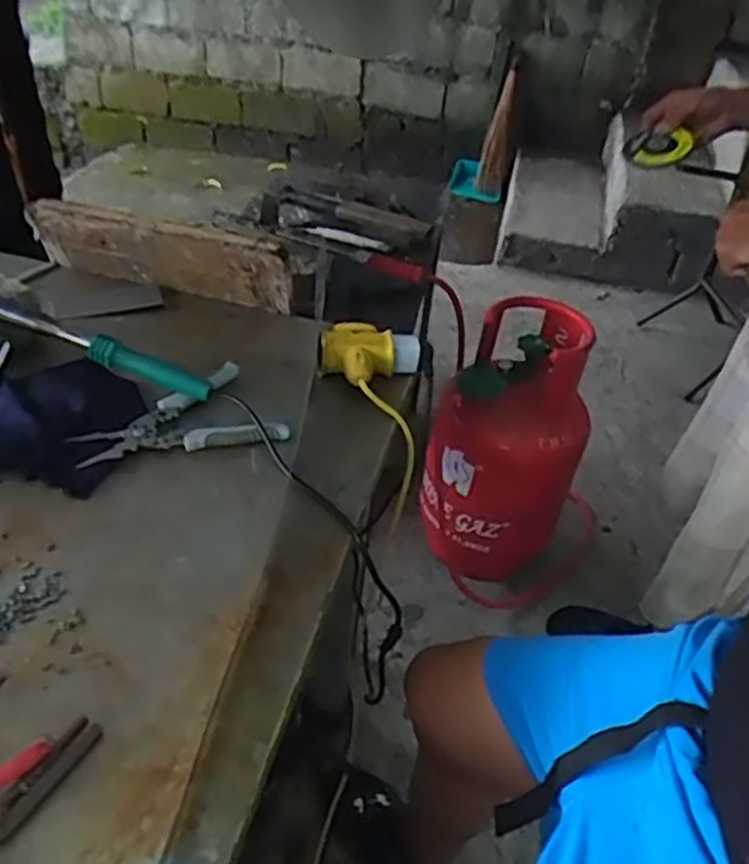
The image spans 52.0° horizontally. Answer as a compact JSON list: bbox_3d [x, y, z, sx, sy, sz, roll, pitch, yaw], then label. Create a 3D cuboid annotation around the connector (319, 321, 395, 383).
[{"bbox_3d":[-0.019,-0.081,0.844,0.081,0.045,0.081,5,39,-2],"label":"connector"}]

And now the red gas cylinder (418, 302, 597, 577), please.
[{"bbox_3d":[0.271,0.035,1.537,0.259,0.492,0.283,18,40,13],"label":"red gas cylinder"}]

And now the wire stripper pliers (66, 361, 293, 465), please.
[{"bbox_3d":[-0.195,-0.011,0.749,0.187,0.014,0.123,-20,47,-29],"label":"wire stripper pliers"}]

